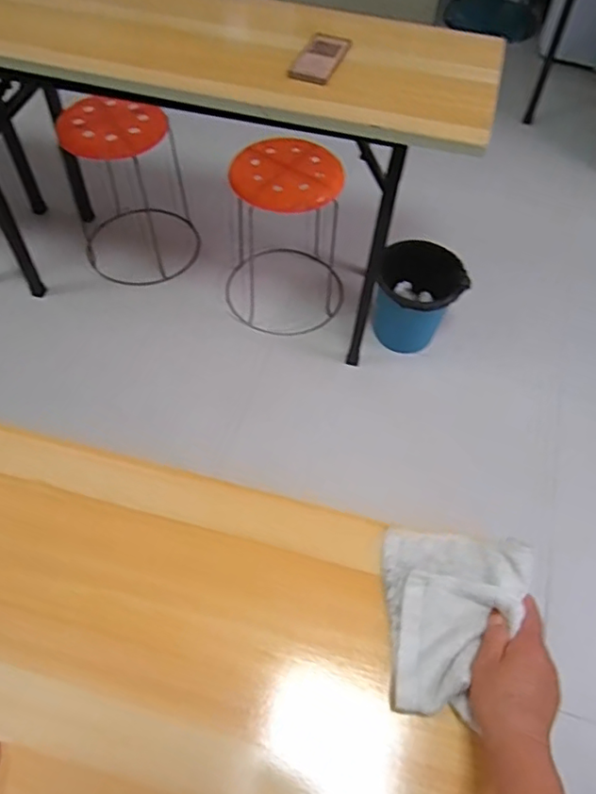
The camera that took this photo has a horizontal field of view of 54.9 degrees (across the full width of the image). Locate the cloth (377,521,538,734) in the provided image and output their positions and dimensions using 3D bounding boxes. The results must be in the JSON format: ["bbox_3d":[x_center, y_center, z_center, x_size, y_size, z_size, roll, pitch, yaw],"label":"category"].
[{"bbox_3d":[0.141,0.198,0.516,0.132,0.036,0.163,10,57,4],"label":"cloth"}]

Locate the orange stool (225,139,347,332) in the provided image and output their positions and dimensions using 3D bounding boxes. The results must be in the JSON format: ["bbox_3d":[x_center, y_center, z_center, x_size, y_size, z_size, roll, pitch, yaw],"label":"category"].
[{"bbox_3d":[-0.037,-0.467,1.700,0.366,0.490,0.316,6,57,1],"label":"orange stool"}]

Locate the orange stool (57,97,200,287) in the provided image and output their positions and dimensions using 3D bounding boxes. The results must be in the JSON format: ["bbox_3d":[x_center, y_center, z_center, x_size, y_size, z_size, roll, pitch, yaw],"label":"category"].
[{"bbox_3d":[-0.530,-0.664,1.808,0.376,0.561,0.398,-7,57,-7],"label":"orange stool"}]

